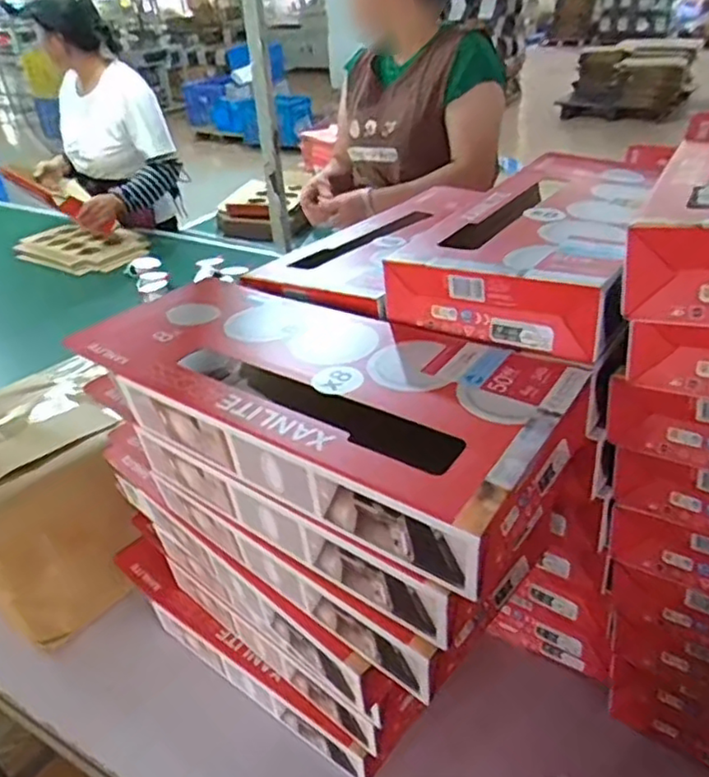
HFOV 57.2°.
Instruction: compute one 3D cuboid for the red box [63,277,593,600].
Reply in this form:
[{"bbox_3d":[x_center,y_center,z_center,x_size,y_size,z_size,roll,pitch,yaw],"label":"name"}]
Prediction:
[{"bbox_3d":[-0.032,0.000,0.538,0.393,0.066,0.197,20,39,32],"label":"red box"}]

